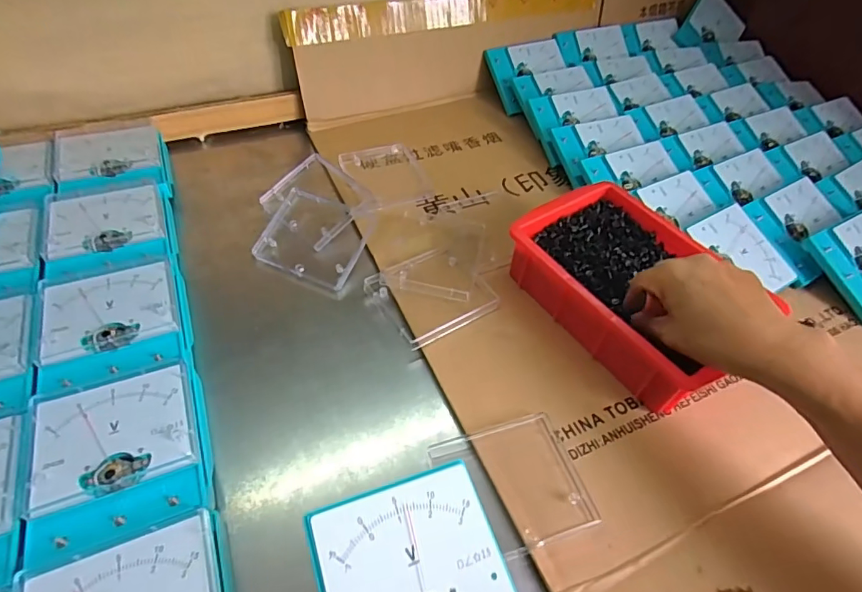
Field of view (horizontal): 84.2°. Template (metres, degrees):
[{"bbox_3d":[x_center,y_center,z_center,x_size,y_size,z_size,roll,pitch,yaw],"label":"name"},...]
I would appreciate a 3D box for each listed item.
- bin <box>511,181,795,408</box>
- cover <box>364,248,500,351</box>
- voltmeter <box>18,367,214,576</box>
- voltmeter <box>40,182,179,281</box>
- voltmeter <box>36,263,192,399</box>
[{"bbox_3d":[0.174,-0.010,0.421,0.127,0.057,0.192,-29,57,-22],"label":"bin"},{"bbox_3d":[0.002,-0.004,0.438,0.095,0.017,0.090,-28,58,-25],"label":"cover"},{"bbox_3d":[-0.207,0.114,0.327,0.101,0.042,0.114,-14,52,-17],"label":"voltmeter"},{"bbox_3d":[-0.303,-0.054,0.458,0.104,0.042,0.123,-14,52,-17],"label":"voltmeter"},{"bbox_3d":[-0.255,0.029,0.393,0.102,0.041,0.120,-15,53,-18],"label":"voltmeter"}]

